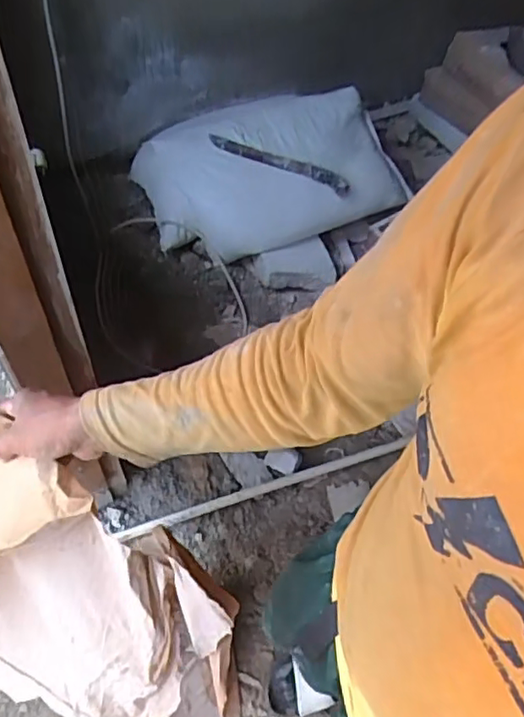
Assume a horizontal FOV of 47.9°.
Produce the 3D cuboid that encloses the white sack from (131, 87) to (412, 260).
[{"bbox_3d":[0.042,-0.539,1.656,0.757,0.273,0.421,-8,59,-11],"label":"white sack"}]

